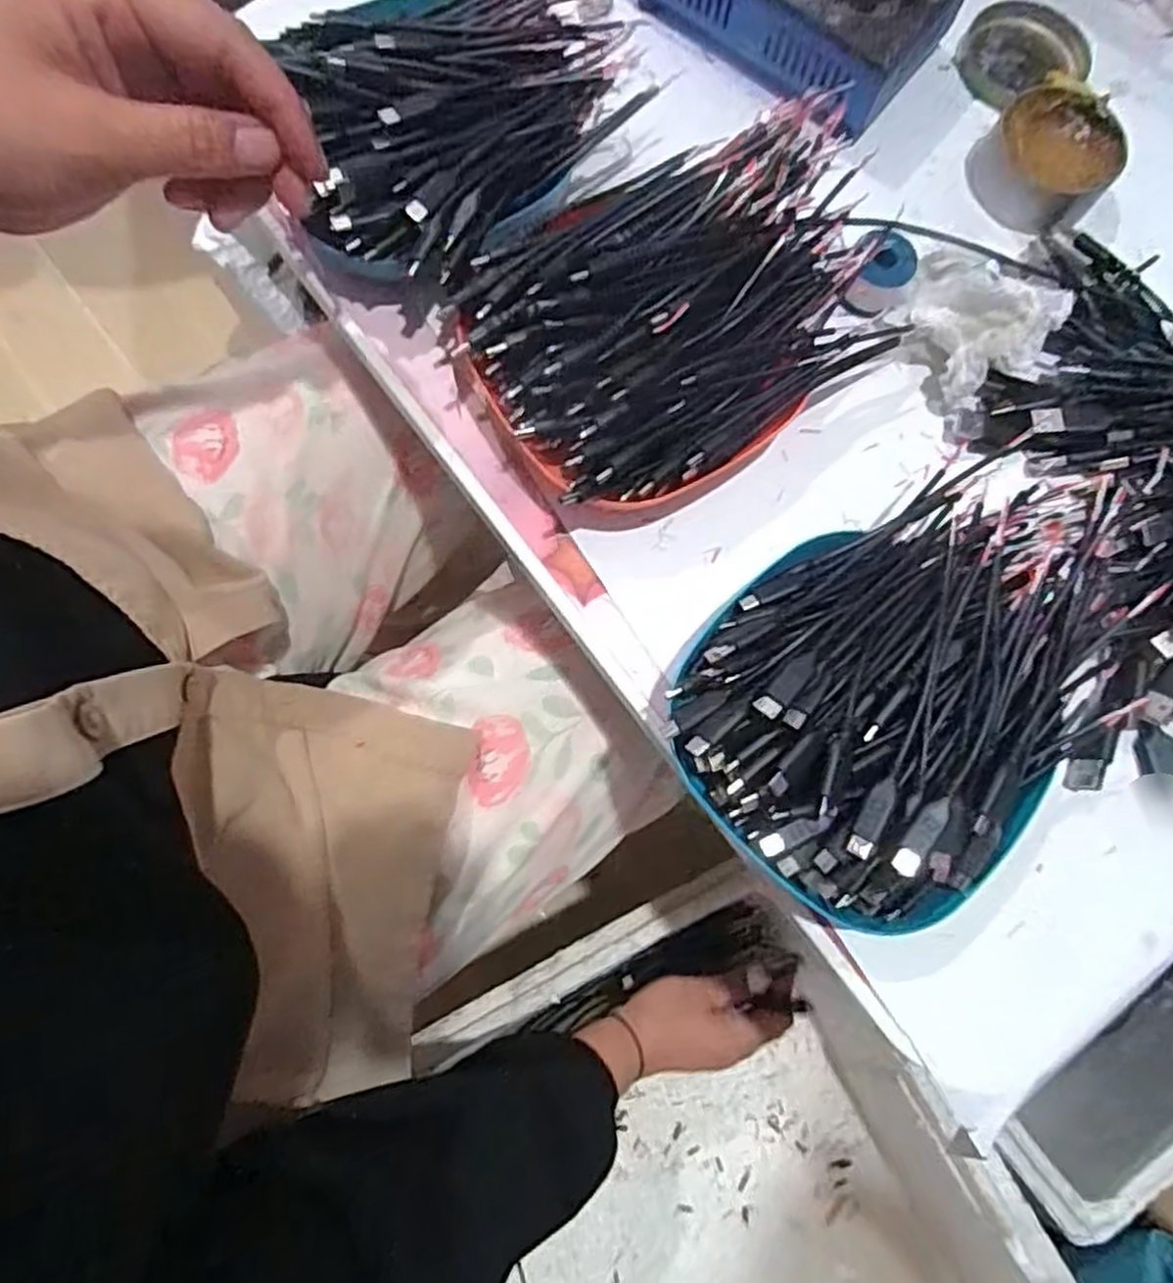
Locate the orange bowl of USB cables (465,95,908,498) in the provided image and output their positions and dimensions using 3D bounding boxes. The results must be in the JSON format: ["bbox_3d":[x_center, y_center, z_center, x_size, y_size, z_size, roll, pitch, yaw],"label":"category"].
[{"bbox_3d":[0.040,-0.141,0.333,0.182,0.067,0.133,-30,80,-8],"label":"orange bowl of USB cables"}]

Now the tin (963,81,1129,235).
[{"bbox_3d":[0.234,-0.245,0.389,0.066,0.027,0.078,38,79,6],"label":"tin"}]

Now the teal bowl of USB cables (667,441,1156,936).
[{"bbox_3d":[0.125,0.016,0.305,0.182,0.056,0.136,-43,82,-10],"label":"teal bowl of USB cables"}]

